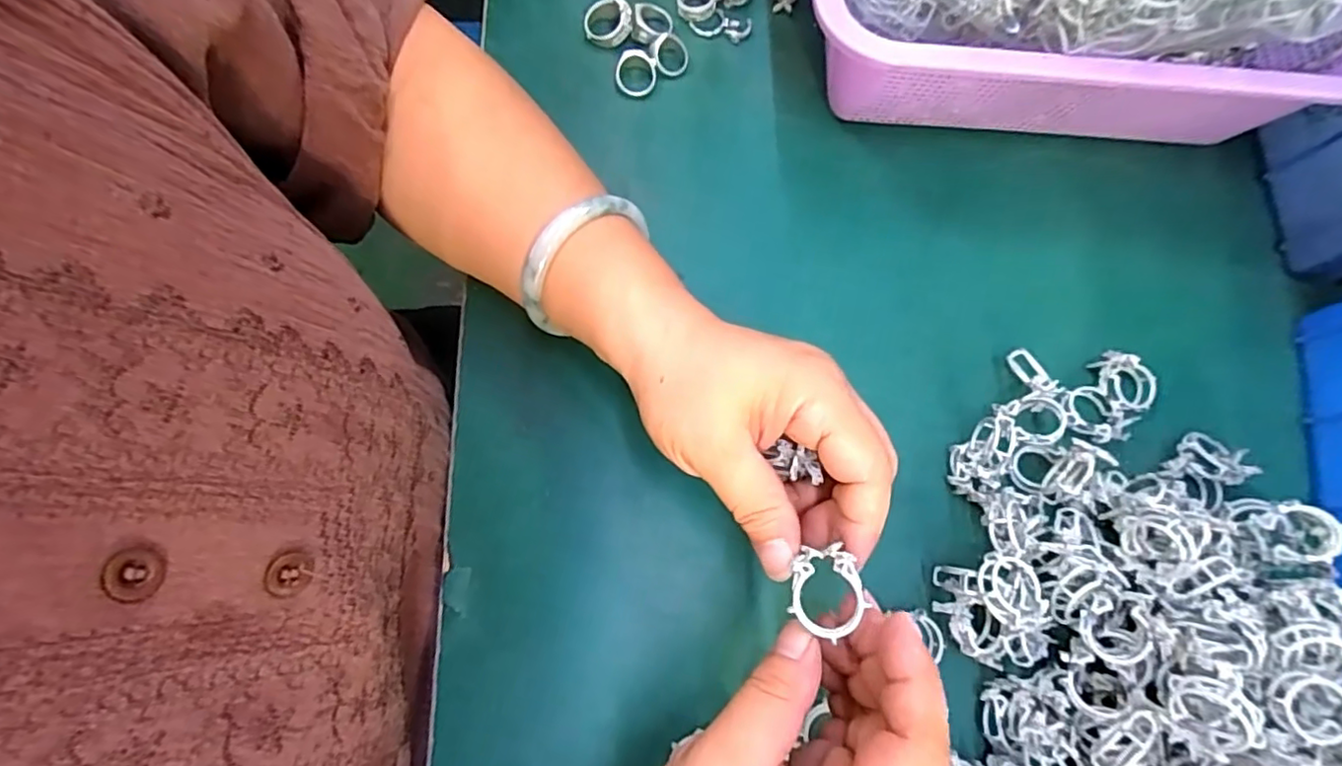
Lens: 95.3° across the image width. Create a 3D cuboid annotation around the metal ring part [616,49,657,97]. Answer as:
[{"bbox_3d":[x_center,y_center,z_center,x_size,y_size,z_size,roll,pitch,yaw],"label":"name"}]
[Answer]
[{"bbox_3d":[-0.020,-0.178,0.352,0.023,0.004,0.026,9,93,-10],"label":"metal ring part"}]

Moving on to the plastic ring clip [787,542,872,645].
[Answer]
[{"bbox_3d":[0.055,0.073,0.214,0.023,0.011,0.025,7,78,20],"label":"plastic ring clip"}]

